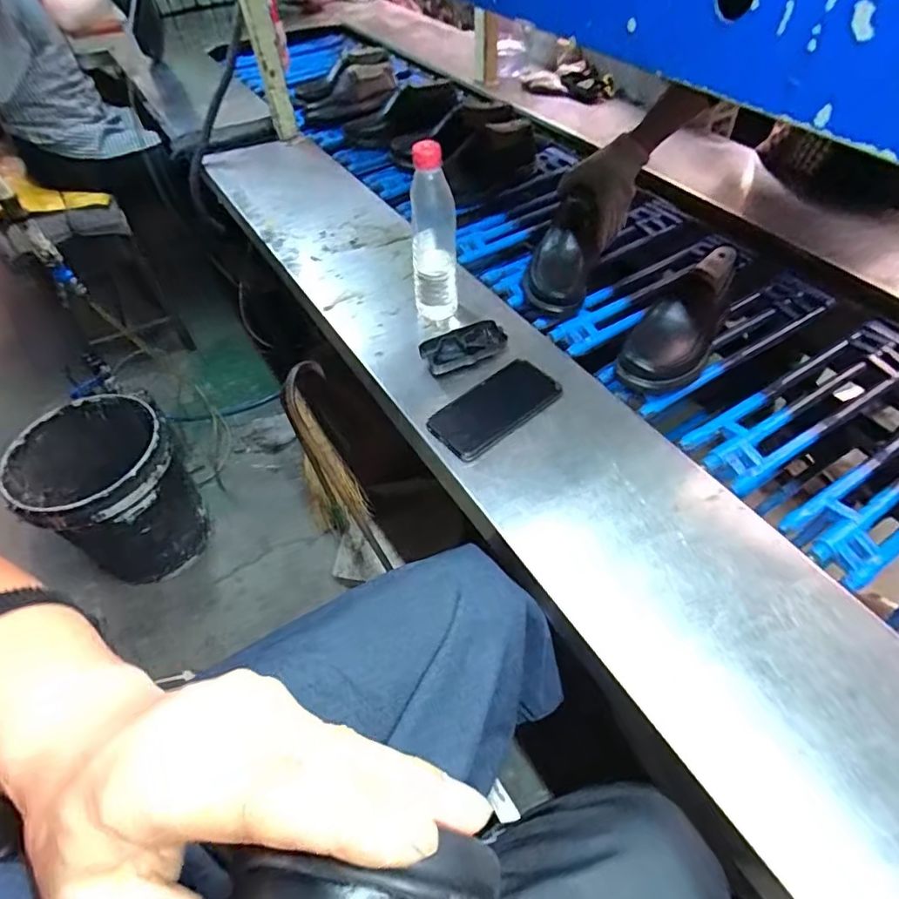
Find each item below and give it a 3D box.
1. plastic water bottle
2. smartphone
[{"bbox_3d":[-0.020,-0.267,0.691,0.059,0.222,0.061,-5,52,1],"label":"plastic water bottle"},{"bbox_3d":[0.057,-0.051,0.655,0.167,0.012,0.079,-36,58,-21],"label":"smartphone"}]

